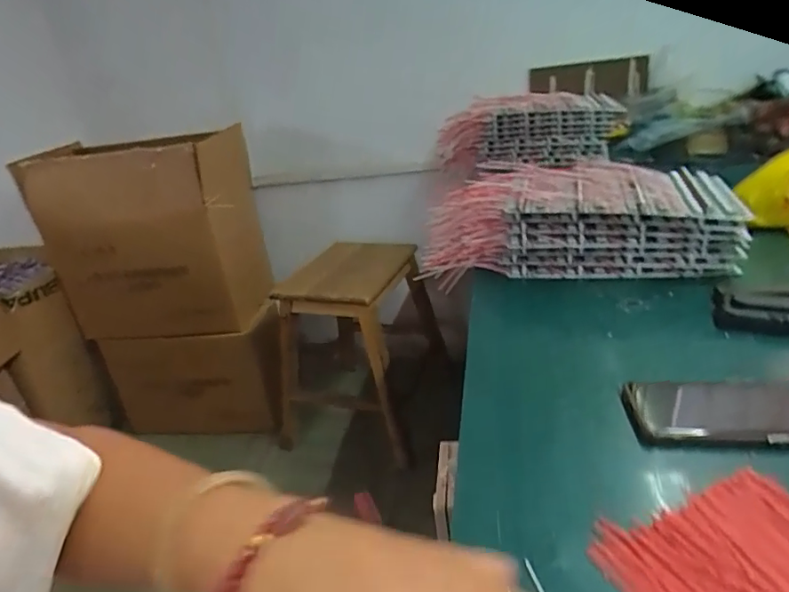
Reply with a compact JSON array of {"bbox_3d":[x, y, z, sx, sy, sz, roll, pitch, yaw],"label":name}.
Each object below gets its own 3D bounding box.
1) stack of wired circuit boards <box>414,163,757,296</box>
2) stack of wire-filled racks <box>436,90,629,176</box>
[{"bbox_3d":[0.252,-0.103,0.764,0.413,0.121,0.176,-3,29,11],"label":"stack of wired circuit boards"},{"bbox_3d":[0.326,-0.385,1.249,0.408,0.155,0.143,-9,28,1],"label":"stack of wire-filled racks"}]

